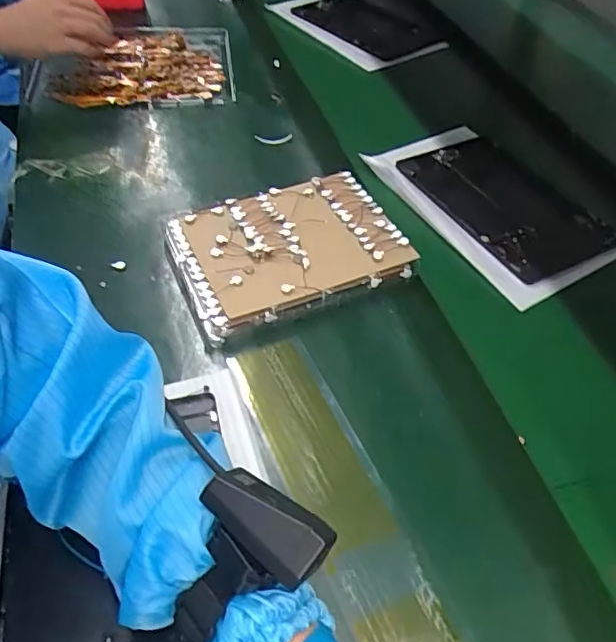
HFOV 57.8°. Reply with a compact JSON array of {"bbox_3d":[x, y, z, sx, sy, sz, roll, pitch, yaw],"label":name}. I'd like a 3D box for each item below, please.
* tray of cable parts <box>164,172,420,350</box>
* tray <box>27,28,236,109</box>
[{"bbox_3d":[-0.021,-0.072,0.568,0.219,0.037,0.166,-17,52,-17],"label":"tray of cable parts"},{"bbox_3d":[-0.252,-0.374,0.823,0.273,0.029,0.231,-5,49,-7],"label":"tray"}]

